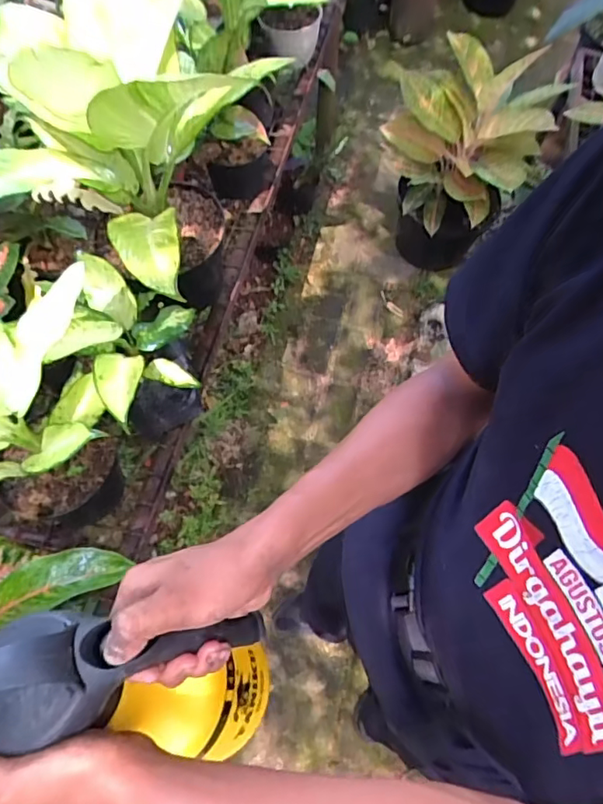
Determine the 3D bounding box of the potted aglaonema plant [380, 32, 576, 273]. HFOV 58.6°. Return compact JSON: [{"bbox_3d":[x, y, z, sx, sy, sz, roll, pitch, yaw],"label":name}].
[{"bbox_3d":[0.465,-0.711,1.650,0.389,0.546,0.413,1,65,-1],"label":"potted aglaonema plant"}]

